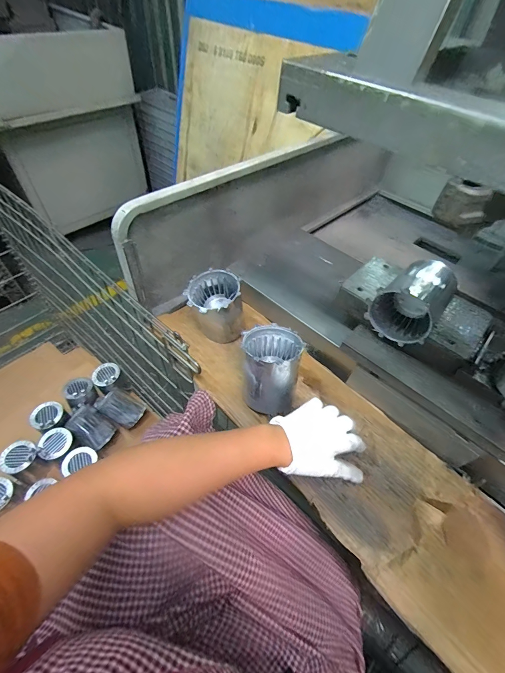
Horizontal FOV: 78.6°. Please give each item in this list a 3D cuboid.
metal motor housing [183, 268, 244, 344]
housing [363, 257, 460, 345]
[{"bbox_3d":[-0.069,-0.052,0.584,0.101,0.116,0.093,2,51,-3],"label":"metal motor housing"},{"bbox_3d":[0.256,-0.062,0.490,0.094,0.093,0.118,34,57,21],"label":"housing"}]

